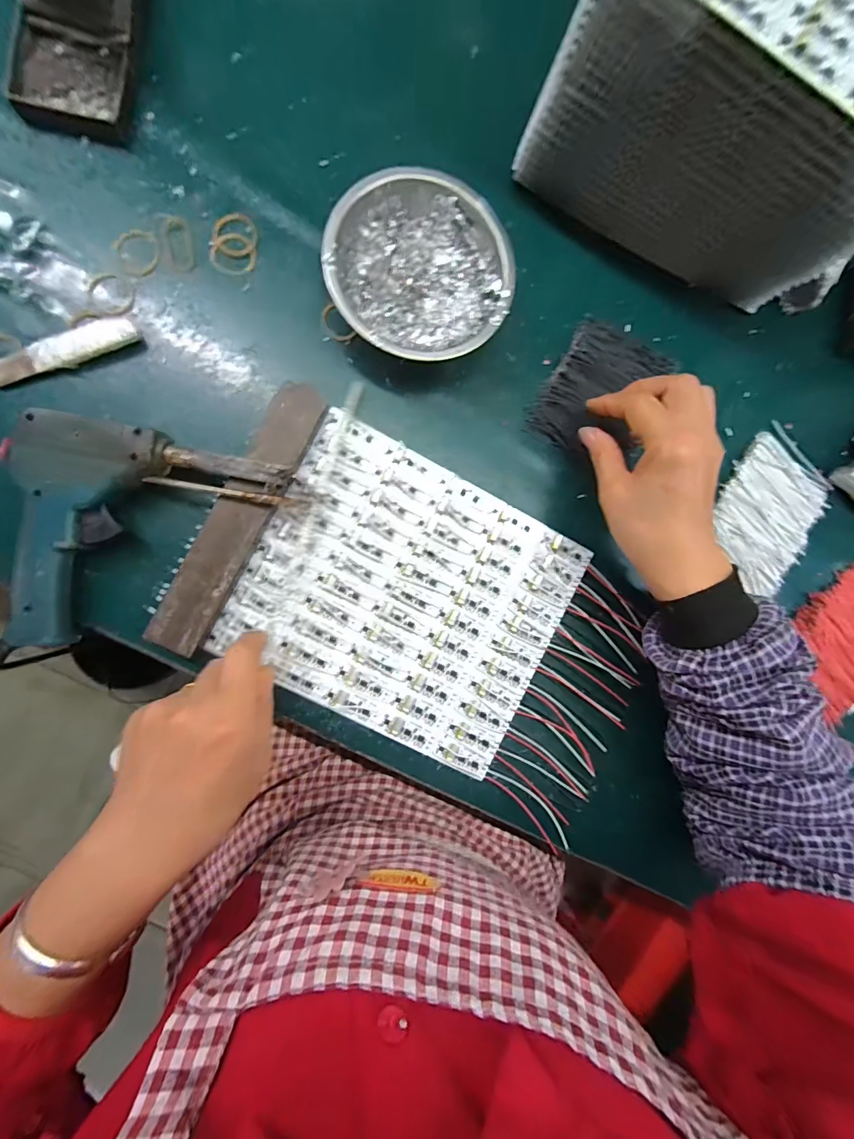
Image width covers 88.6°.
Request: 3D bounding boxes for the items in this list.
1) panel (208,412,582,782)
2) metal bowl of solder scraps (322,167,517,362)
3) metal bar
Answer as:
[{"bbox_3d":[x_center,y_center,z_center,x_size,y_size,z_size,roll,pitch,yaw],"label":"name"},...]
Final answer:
[{"bbox_3d":[-0.012,0.021,0.327,0.226,0.010,0.192,29,85,-7],"label":"panel"},{"bbox_3d":[-0.006,-0.206,0.313,0.125,0.044,0.119,0,89,-9],"label":"metal bowl of solder scraps"},{"bbox_3d":[-0.127,-0.037,0.303,0.035,0.019,0.197,28,85,-8],"label":"metal bar"}]

